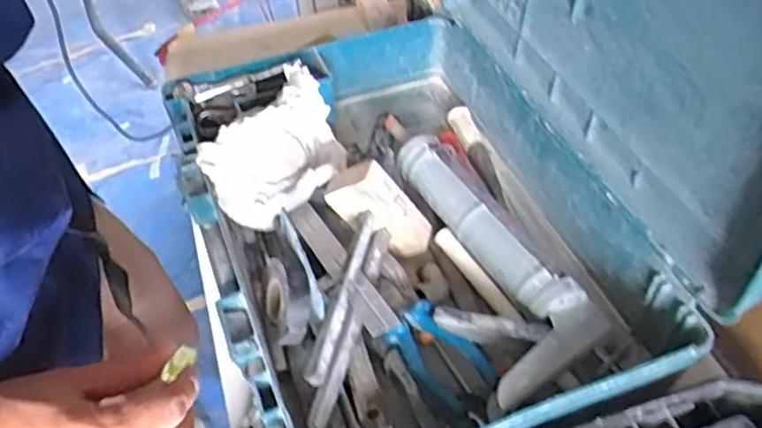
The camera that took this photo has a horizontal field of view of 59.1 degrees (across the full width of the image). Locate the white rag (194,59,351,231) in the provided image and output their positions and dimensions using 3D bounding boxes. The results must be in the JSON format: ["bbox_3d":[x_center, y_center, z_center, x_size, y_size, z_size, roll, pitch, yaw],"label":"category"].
[{"bbox_3d":[-0.095,-0.065,0.656,0.080,0.097,0.172,27,54,26],"label":"white rag"}]

